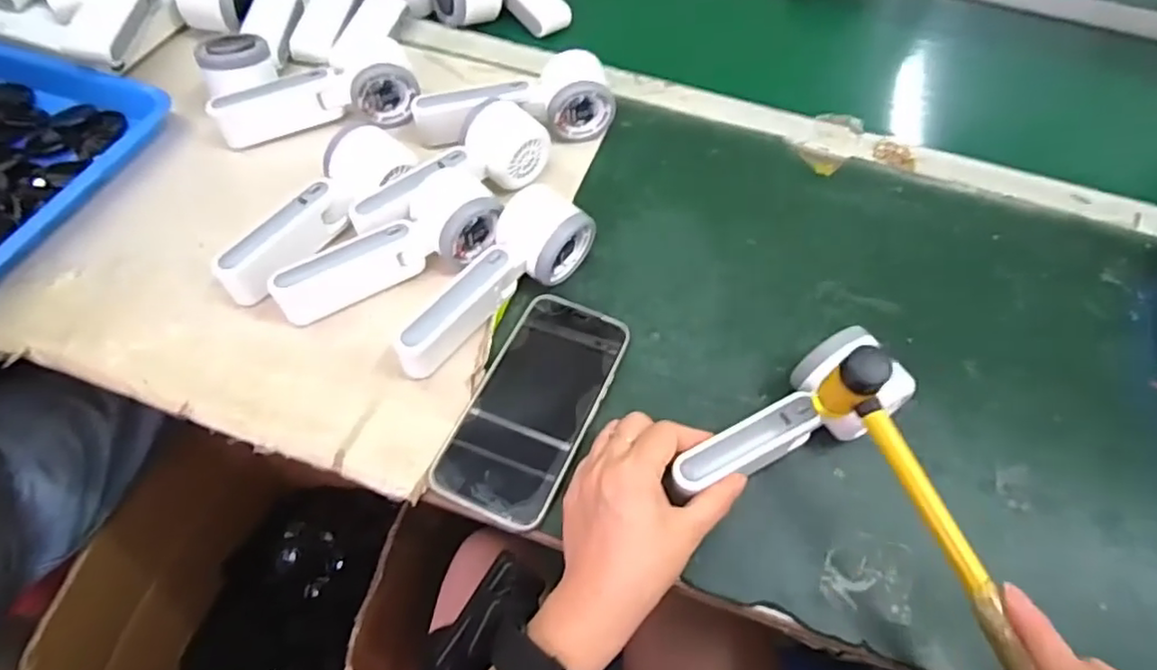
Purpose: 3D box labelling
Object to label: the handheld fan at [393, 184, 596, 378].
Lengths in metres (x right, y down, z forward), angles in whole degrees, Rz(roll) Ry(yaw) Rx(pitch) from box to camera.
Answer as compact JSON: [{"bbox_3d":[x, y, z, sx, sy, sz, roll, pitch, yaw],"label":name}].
[{"bbox_3d":[-0.064,-0.038,0.457,0.055,0.051,0.169,37,62,19],"label":"handheld fan"}]

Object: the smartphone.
[{"bbox_3d":[-0.028,0.043,0.427,0.078,0.016,0.161,22,58,10],"label":"smartphone"}]

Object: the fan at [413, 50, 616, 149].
[{"bbox_3d":[-0.052,-0.193,0.557,0.171,0.053,0.072,-16,60,-14],"label":"fan"}]

